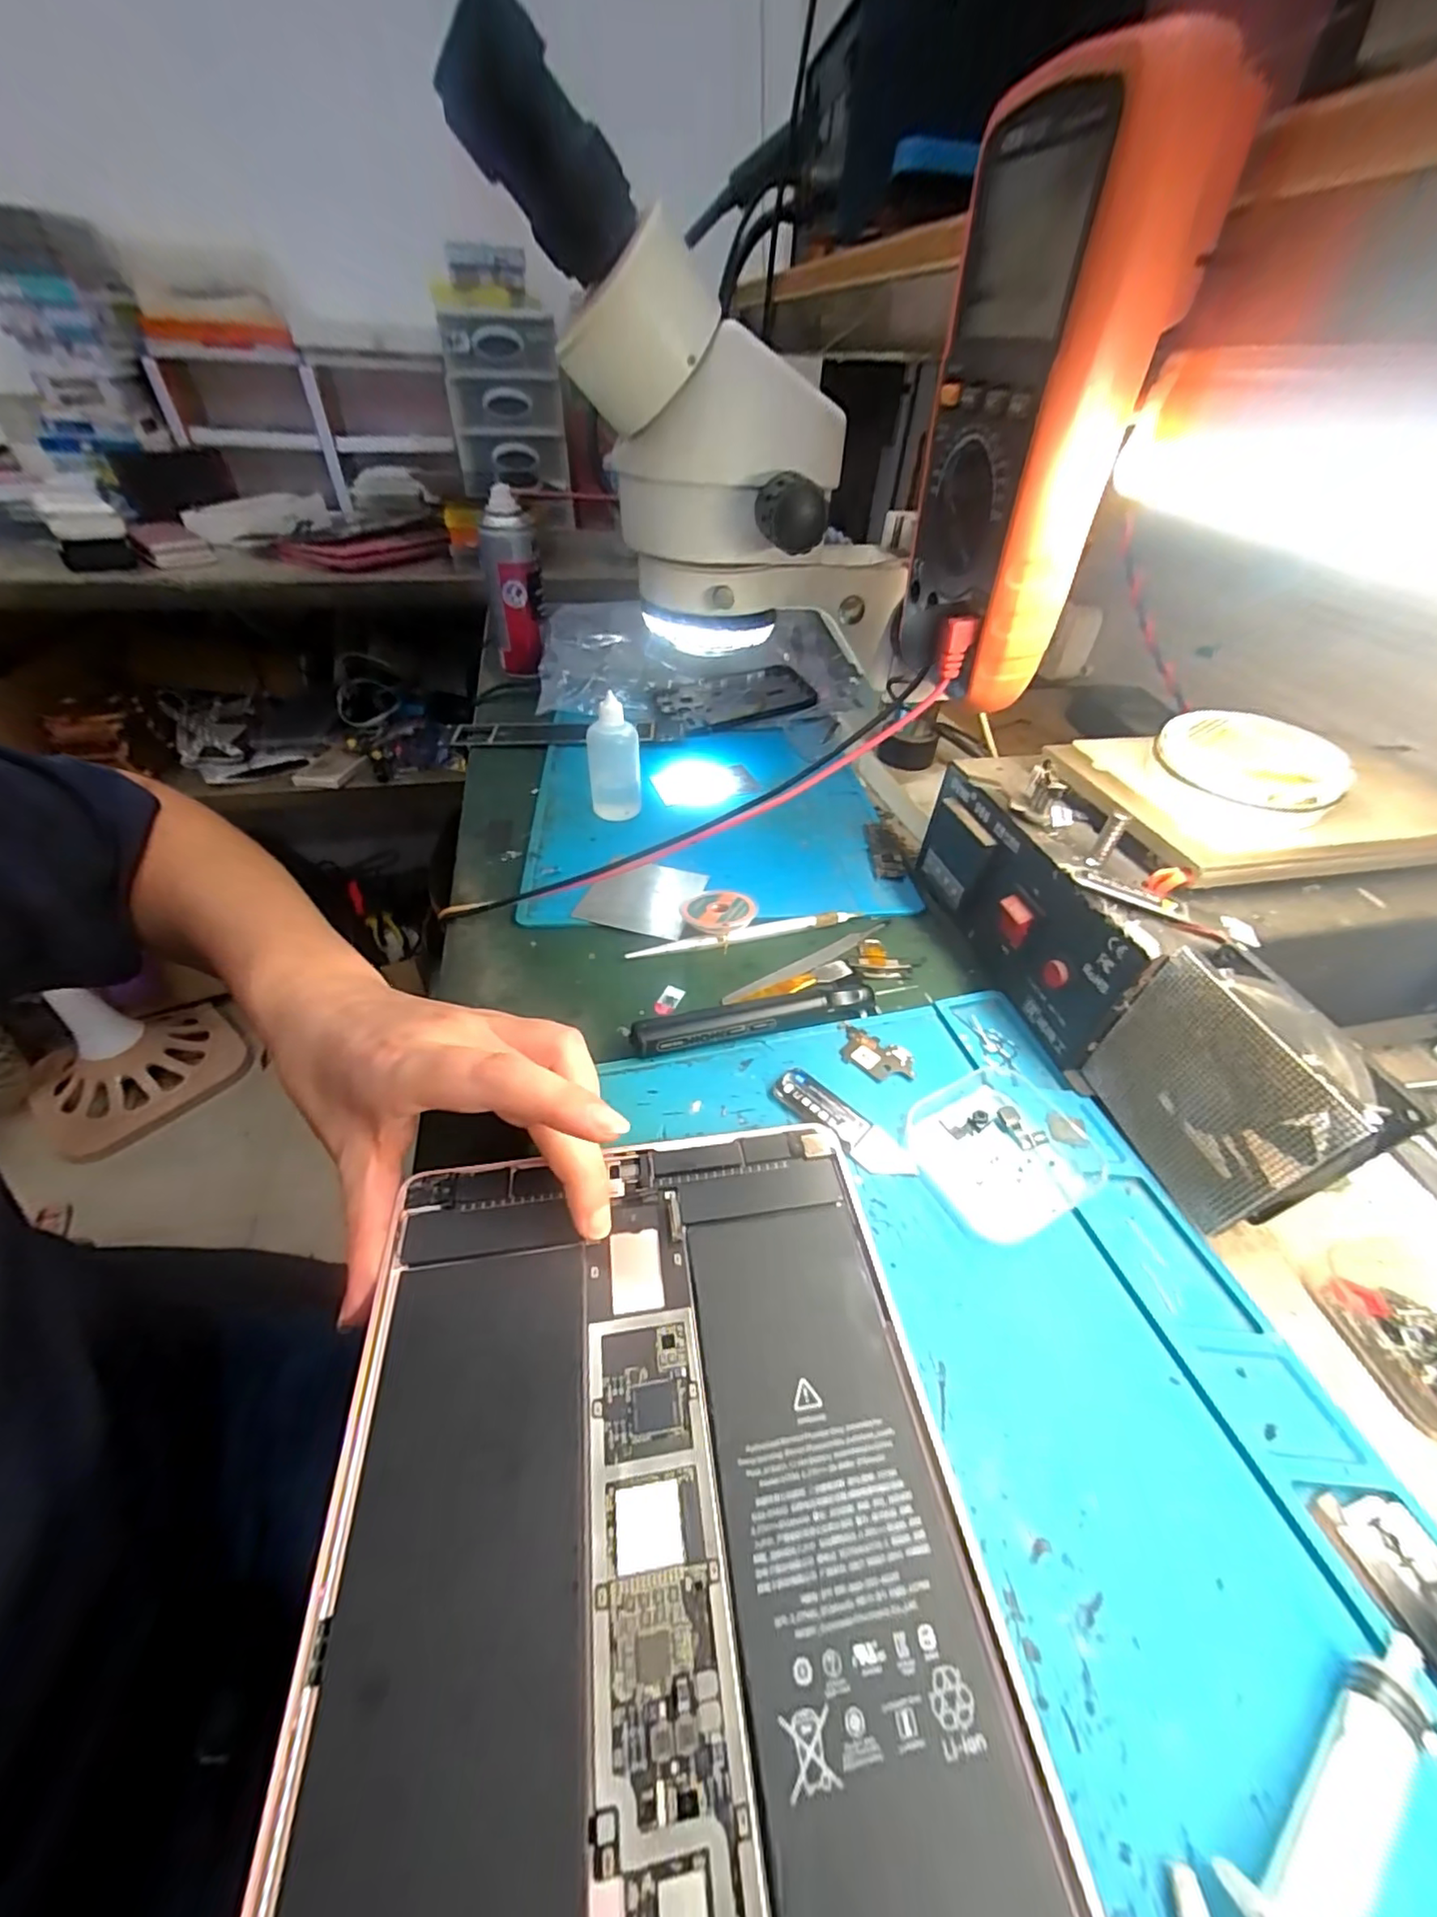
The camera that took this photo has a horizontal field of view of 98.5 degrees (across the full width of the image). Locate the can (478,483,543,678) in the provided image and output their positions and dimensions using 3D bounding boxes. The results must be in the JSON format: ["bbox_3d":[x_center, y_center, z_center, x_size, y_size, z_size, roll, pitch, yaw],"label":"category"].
[{"bbox_3d":[-0.195,-0.350,0.590,0.047,0.141,0.041,-18,48,-21],"label":"can"}]

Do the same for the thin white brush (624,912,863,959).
[{"bbox_3d":[0.018,-0.015,0.359,0.141,0.008,0.009,-11,45,-14],"label":"thin white brush"}]

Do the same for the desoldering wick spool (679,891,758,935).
[{"bbox_3d":[0.001,-0.026,0.365,0.042,0.012,0.042,2,44,-2],"label":"desoldering wick spool"}]

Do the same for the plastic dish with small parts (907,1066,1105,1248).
[{"bbox_3d":[0.122,0.079,0.263,0.076,0.013,0.063,-17,47,-20],"label":"plastic dish with small parts"}]

